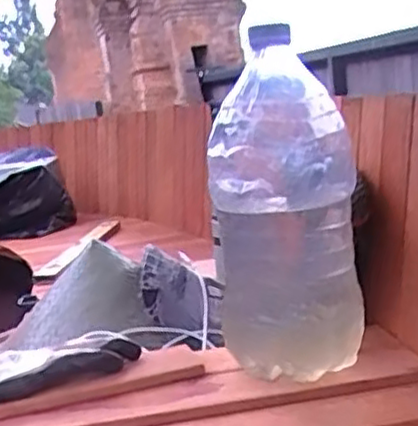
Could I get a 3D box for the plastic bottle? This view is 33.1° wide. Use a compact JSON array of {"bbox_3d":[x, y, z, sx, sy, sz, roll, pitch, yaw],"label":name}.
[{"bbox_3d":[0.065,0.005,0.616,0.127,0.294,0.101,-7,9,3],"label":"plastic bottle"}]

